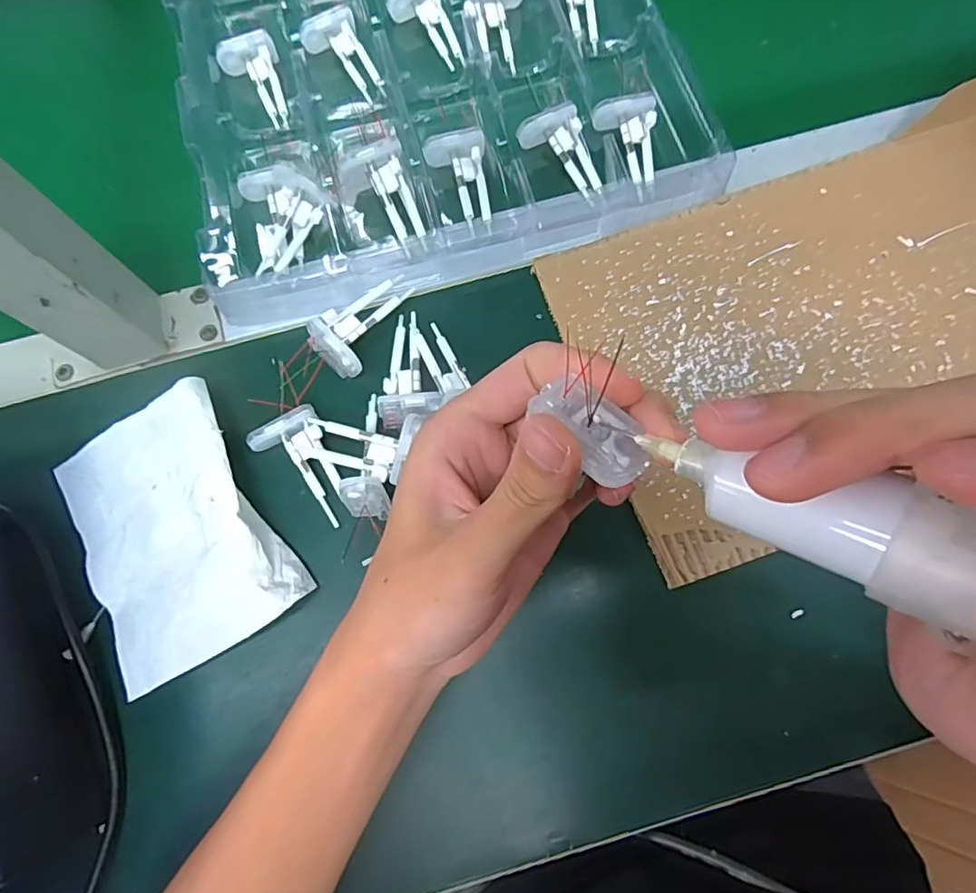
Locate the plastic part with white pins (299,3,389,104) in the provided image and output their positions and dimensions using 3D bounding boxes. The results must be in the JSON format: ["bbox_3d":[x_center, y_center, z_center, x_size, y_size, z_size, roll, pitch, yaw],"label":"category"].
[{"bbox_3d":[-0.091,-0.256,0.371,0.034,0.013,0.063,-38,93,-9],"label":"plastic part with white pins"}]

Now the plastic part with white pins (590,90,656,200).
[{"bbox_3d":[0.090,-0.183,0.342,0.034,0.009,0.065,-17,87,-3],"label":"plastic part with white pins"}]

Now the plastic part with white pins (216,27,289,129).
[{"bbox_3d":[-0.148,-0.238,0.371,0.036,0.015,0.064,-27,90,-6],"label":"plastic part with white pins"}]

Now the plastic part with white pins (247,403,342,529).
[{"bbox_3d":[-0.096,0.013,0.298,0.036,0.009,0.064,-30,90,-7],"label":"plastic part with white pins"}]

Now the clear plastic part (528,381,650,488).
[{"bbox_3d":[0.031,-0.005,0.163,0.019,0.005,0.035,-37,73,-9],"label":"clear plastic part"}]

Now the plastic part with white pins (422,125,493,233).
[{"bbox_3d":[-0.012,-0.160,0.339,0.035,0.007,0.062,-21,91,-4],"label":"plastic part with white pins"}]

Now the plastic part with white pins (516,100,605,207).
[{"bbox_3d":[0.049,-0.177,0.343,0.034,0.013,0.062,-34,89,-8],"label":"plastic part with white pins"}]

